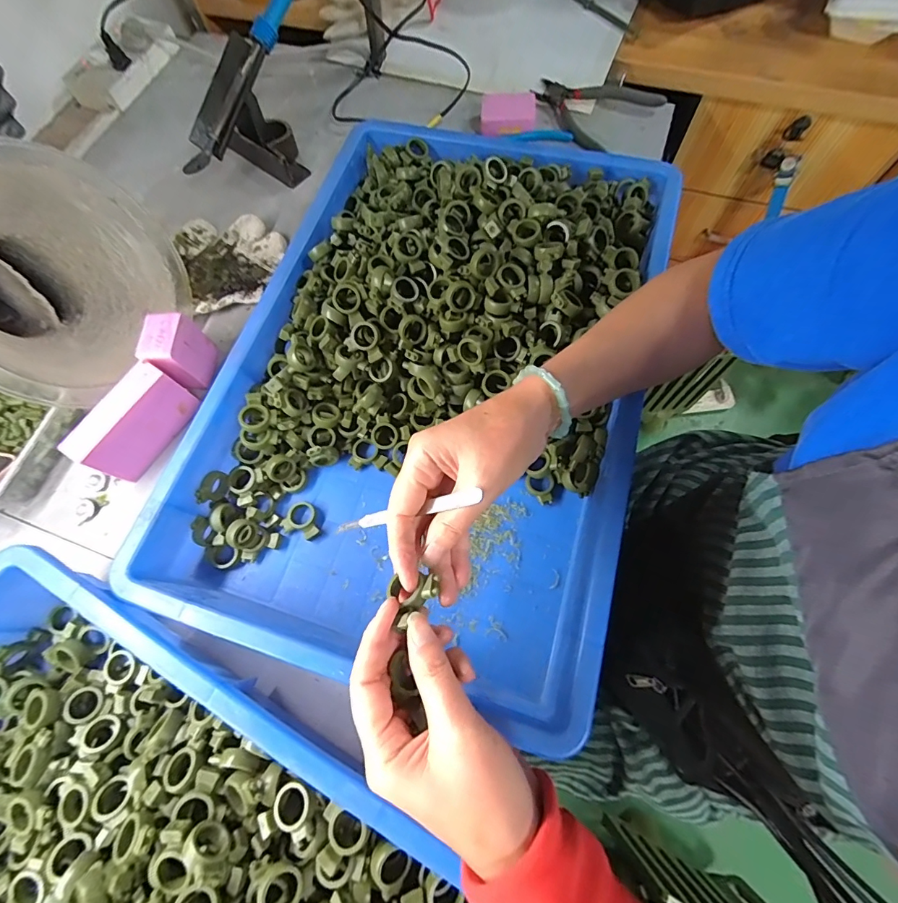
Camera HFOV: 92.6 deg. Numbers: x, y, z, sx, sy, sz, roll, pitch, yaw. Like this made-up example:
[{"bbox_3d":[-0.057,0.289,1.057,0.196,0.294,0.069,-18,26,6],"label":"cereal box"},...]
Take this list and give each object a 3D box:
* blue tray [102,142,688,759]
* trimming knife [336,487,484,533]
[{"bbox_3d":[-0.011,-0.085,0.419,0.370,0.099,0.553,15,70,7],"label":"blue tray"},{"bbox_3d":[-0.033,0.041,0.287,0.131,0.004,0.010,-18,64,37],"label":"trimming knife"}]

